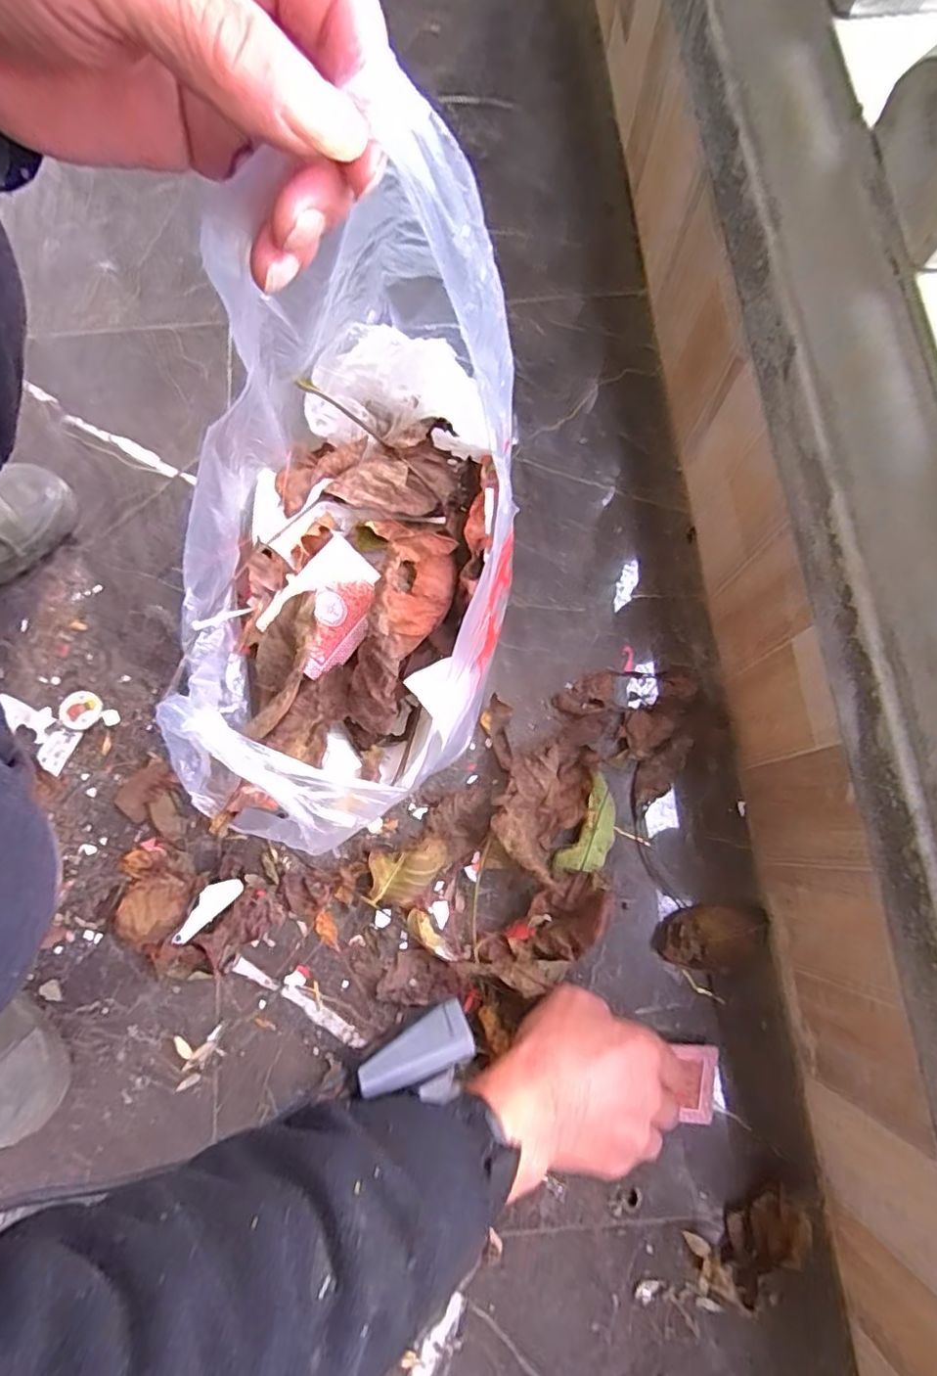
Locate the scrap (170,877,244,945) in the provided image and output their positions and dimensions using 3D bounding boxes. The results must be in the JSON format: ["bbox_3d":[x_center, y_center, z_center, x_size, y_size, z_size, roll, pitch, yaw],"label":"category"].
[{"bbox_3d":[-0.205,0.171,0.475,0.067,0.005,0.021,-43,94,-1],"label":"scrap"}]

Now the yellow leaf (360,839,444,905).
[{"bbox_3d":[-0.050,0.145,0.477,0.066,0.024,0.041,-11,76,-2],"label":"yellow leaf"}]

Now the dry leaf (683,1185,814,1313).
[{"bbox_3d":[0.193,0.377,0.414,0.079,0.027,0.039,-28,77,-6],"label":"dry leaf"}]

